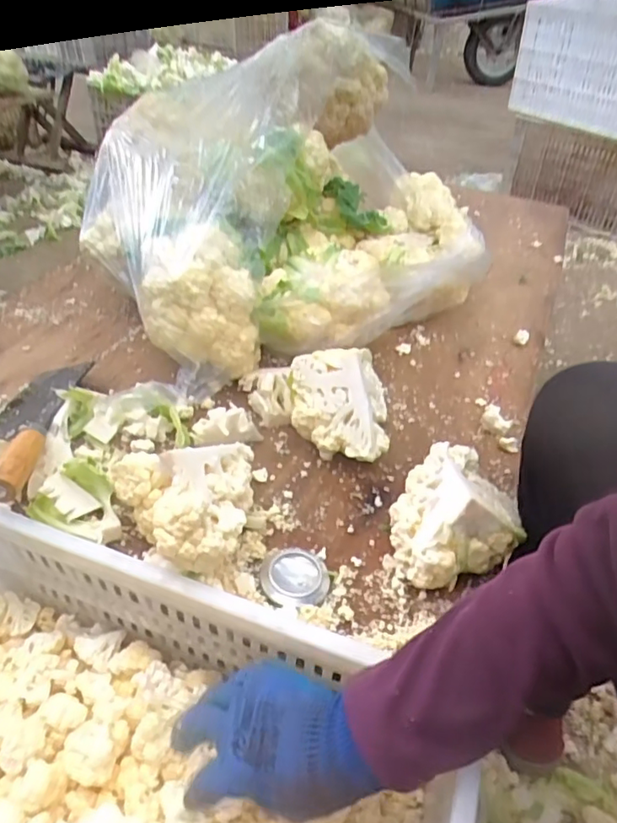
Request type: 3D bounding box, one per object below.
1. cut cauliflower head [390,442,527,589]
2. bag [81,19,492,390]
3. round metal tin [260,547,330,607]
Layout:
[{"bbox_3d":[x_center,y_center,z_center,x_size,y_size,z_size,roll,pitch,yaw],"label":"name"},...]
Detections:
[{"bbox_3d":[0.142,0.104,0.543,0.121,0.087,0.137,17,43,14],"label":"cut cauliflower head"},{"bbox_3d":[-0.003,-0.315,0.782,0.536,0.312,0.381,-20,47,-25],"label":"bag"},{"bbox_3d":[-0.012,0.152,0.523,0.062,0.016,0.061,2,42,-2],"label":"round metal tin"}]

